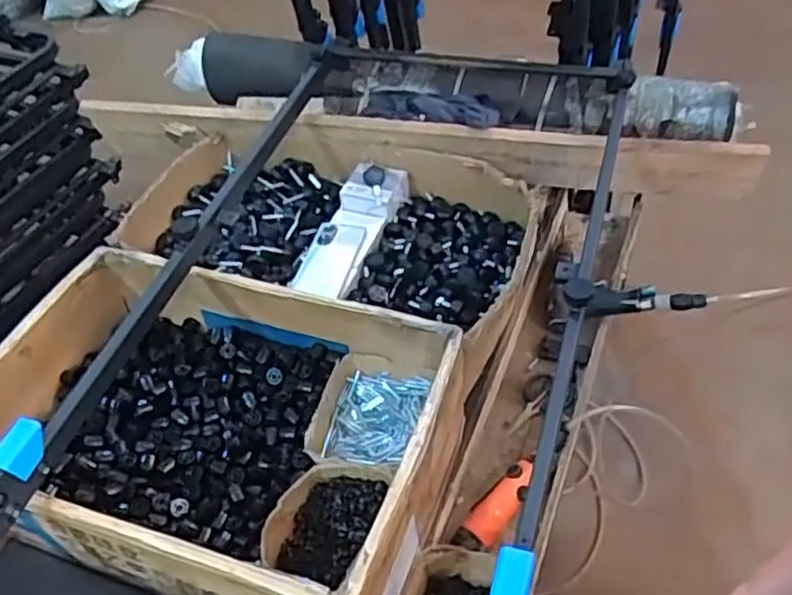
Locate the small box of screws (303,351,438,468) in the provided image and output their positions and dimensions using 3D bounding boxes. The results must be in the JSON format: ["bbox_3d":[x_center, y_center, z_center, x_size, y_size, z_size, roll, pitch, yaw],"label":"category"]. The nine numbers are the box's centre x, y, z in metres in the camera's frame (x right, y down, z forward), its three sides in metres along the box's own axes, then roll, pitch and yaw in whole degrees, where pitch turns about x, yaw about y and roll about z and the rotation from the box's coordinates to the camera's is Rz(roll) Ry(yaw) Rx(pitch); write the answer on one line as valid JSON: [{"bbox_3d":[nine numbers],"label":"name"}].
[{"bbox_3d":[-0.026,0.150,0.902,0.133,0.054,0.153,10,49,15],"label":"small box of screws"}]

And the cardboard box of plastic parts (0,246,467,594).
[{"bbox_3d":[-0.214,0.148,0.864,0.538,0.142,0.356,13,50,18],"label":"cardboard box of plastic parts"}]

